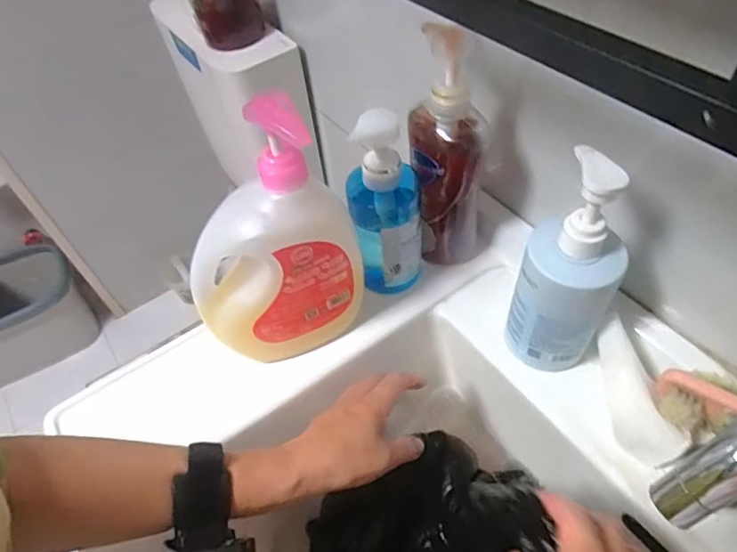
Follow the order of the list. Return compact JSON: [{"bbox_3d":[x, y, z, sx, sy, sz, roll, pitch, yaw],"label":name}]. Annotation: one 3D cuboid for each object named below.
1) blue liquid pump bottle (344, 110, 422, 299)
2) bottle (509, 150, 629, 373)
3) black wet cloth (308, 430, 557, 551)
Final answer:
[{"bbox_3d":[0.015,-0.062,0.472,0.064,0.194,0.060,-6,51,0],"label":"blue liquid pump bottle"},{"bbox_3d":[0.160,-0.004,0.400,0.069,0.192,0.062,28,59,24],"label":"bottle"},{"bbox_3d":[0.053,0.243,0.457,0.201,0.073,0.163,-35,56,-21],"label":"black wet cloth"}]

